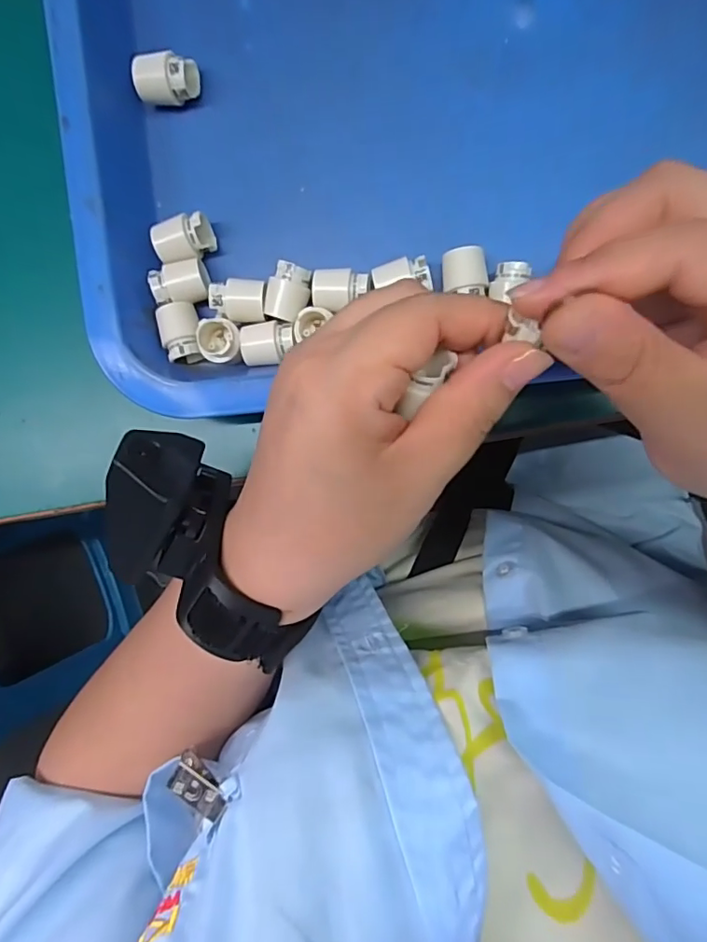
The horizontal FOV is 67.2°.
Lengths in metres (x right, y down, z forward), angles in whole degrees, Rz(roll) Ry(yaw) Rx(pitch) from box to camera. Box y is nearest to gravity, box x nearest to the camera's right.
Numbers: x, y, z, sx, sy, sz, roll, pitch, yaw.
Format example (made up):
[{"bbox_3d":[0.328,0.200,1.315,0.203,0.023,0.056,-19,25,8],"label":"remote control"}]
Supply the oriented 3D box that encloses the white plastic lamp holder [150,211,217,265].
[{"bbox_3d":[-0.085,-0.116,0.266,0.028,0.017,0.018,-10,91,4],"label":"white plastic lamp holder"}]

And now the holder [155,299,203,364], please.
[{"bbox_3d":[-0.088,-0.071,0.272,0.020,0.019,0.029,-13,91,4],"label":"holder"}]

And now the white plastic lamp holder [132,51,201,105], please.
[{"bbox_3d":[-0.092,-0.191,0.263,0.029,0.019,0.019,-1,92,3],"label":"white plastic lamp holder"}]

